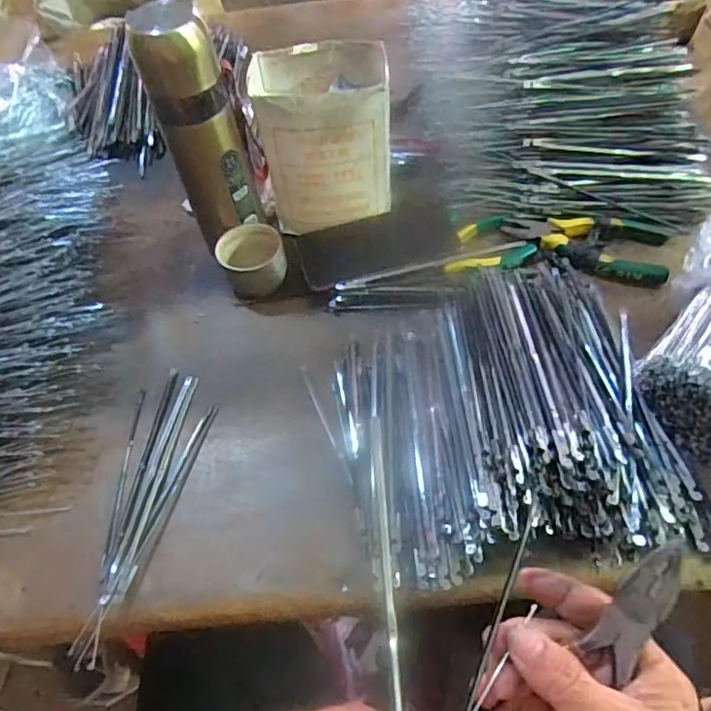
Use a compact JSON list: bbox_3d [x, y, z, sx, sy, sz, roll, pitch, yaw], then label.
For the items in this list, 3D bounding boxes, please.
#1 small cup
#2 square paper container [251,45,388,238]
[{"bbox_3d":[-0.100,-0.092,0.574,0.059,0.045,0.063,-2,57,3],"label":"small cup"},{"bbox_3d":[-0.027,-0.207,0.563,0.120,0.148,0.099,-7,56,0],"label":"square paper container"}]

